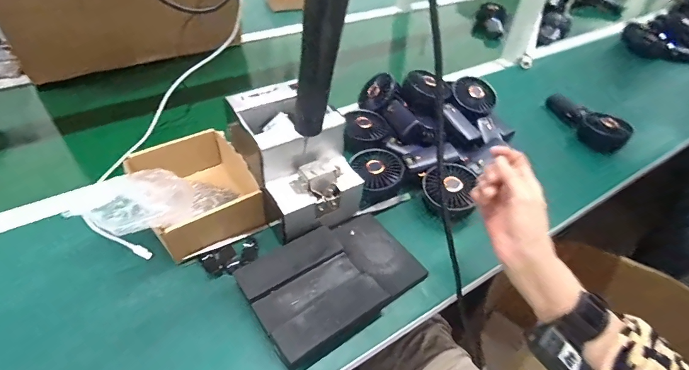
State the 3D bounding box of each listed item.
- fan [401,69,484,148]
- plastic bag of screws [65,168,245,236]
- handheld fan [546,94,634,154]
[{"bbox_3d":[0.183,-0.141,0.683,0.069,0.033,0.184,-30,70,-29],"label":"fan"},{"bbox_3d":[-0.241,0.015,0.506,0.073,0.071,0.199,34,21,27],"label":"plastic bag of screws"},{"bbox_3d":[0.467,-0.128,0.731,0.066,0.047,0.170,-13,47,-16],"label":"handheld fan"}]

